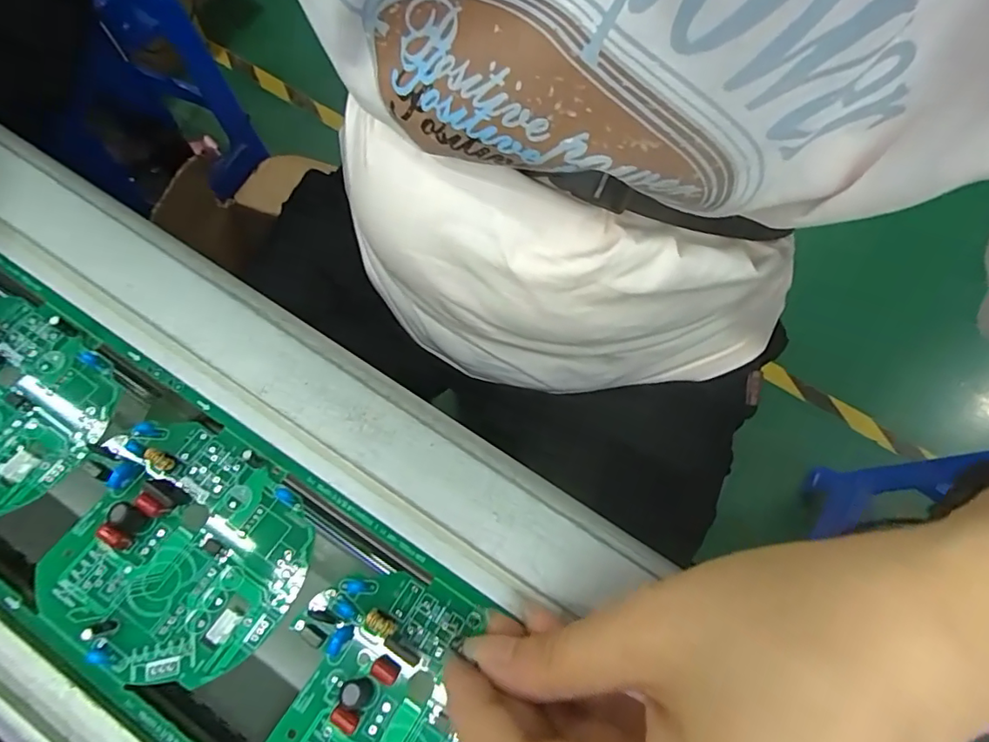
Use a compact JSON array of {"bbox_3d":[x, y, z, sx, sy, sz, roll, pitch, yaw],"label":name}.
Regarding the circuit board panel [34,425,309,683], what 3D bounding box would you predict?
[{"bbox_3d":[-0.117,0.065,0.195,0.091,0.014,0.079,33,70,9],"label":"circuit board panel"}]

